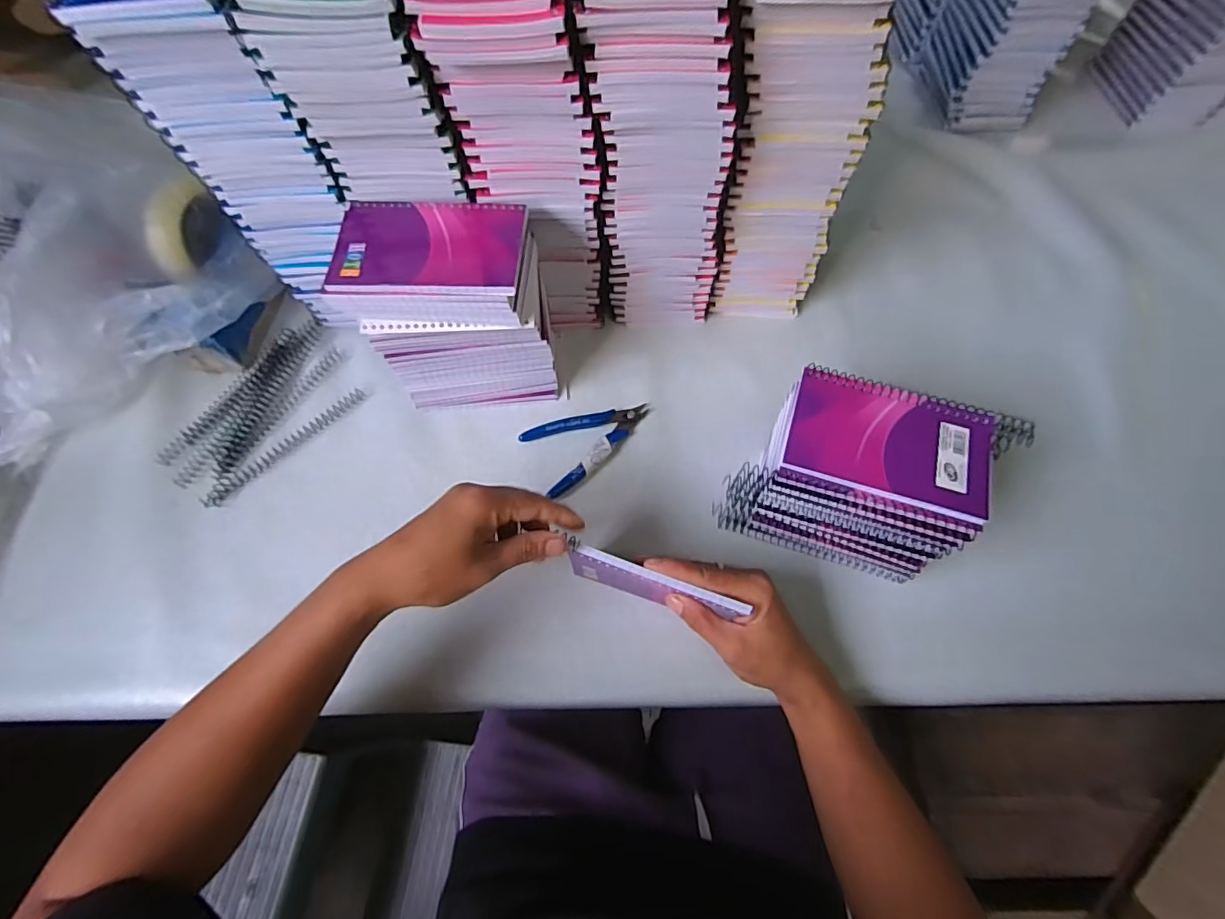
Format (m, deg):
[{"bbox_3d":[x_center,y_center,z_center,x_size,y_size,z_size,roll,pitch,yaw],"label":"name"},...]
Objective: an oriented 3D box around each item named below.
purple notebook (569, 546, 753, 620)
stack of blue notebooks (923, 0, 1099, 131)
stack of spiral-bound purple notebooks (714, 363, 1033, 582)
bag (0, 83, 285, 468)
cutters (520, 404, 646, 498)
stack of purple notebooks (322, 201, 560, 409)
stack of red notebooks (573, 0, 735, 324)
[{"bbox_3d":[0.029,0.093,0.385,0.124,0.070,0.009,17,66,8],"label":"purple notebook"},{"bbox_3d":[0.455,-0.502,0.607,0.100,0.171,0.138,2,67,2],"label":"stack of blue notebooks"},{"bbox_3d":[0.188,0.016,0.404,0.178,0.114,0.102,18,66,8],"label":"stack of spiral-bound purple notebooks"},{"bbox_3d":[-0.482,-0.181,0.461,0.265,0.186,0.260,-32,70,-12],"label":"bag"},{"bbox_3d":[-0.019,-0.022,0.484,0.115,0.011,0.067,-30,68,-13],"label":"cutters"},{"bbox_3d":[-0.130,-0.125,0.444,0.152,0.161,0.105,-2,65,-1],"label":"stack of purple notebooks"},{"bbox_3d":[0.035,-0.250,0.433,0.115,0.284,0.127,-2,65,-1],"label":"stack of red notebooks"}]

